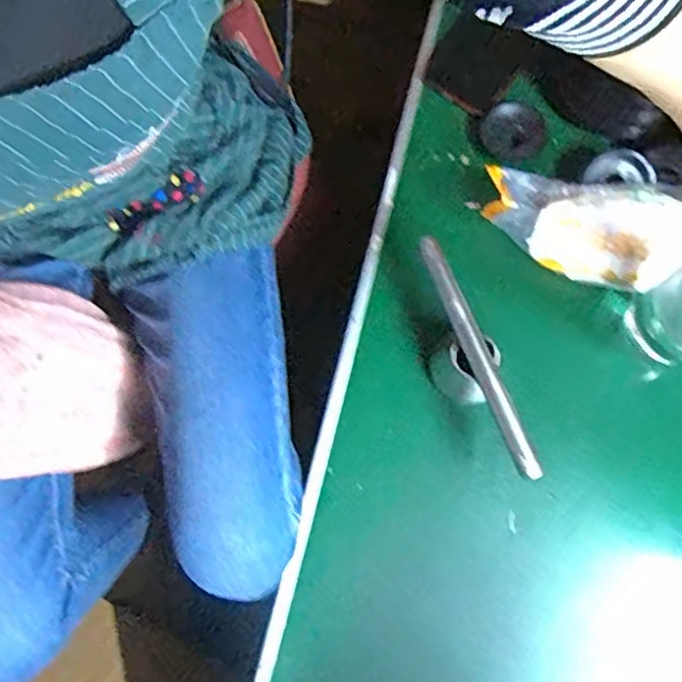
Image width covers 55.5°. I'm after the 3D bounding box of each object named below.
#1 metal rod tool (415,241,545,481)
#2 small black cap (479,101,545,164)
[{"bbox_3d":[0.101,0.020,0.532,0.042,0.077,0.198,-27,76,-5],"label":"metal rod tool"},{"bbox_3d":[0.161,-0.196,0.603,0.057,0.012,0.065,43,81,11],"label":"small black cap"}]

